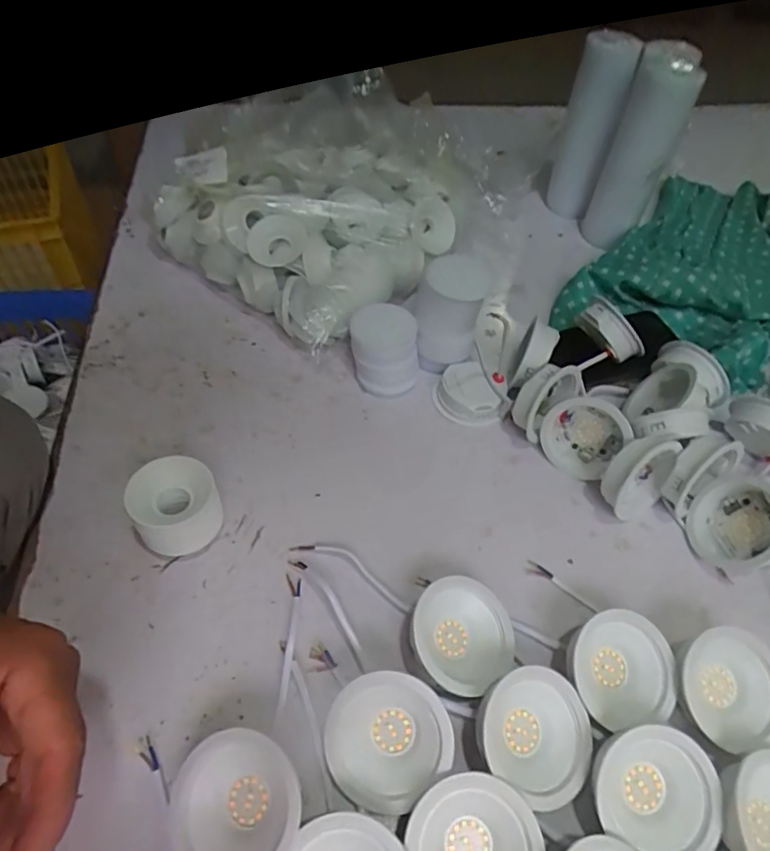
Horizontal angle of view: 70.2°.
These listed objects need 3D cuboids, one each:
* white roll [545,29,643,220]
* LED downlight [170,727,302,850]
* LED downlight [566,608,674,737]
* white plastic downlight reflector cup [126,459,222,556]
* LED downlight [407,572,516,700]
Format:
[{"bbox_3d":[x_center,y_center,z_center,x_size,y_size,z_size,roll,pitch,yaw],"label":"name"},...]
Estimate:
[{"bbox_3d":[0.241,-0.350,0.670,0.063,0.194,0.055,18,52,10],"label":"white roll"},{"bbox_3d":[-0.079,0.206,0.293,0.065,0.042,0.068,2,51,-3],"label":"LED downlight"},{"bbox_3d":[0.147,0.157,0.358,0.068,0.032,0.068,3,68,-8],"label":"LED downlight"},{"bbox_3d":[-0.150,0.060,0.396,0.056,0.060,0.053,2,51,-3],"label":"white plastic downlight reflector cup"},{"bbox_3d":[0.050,0.142,0.367,0.067,0.037,0.066,2,51,-3],"label":"LED downlight"}]

